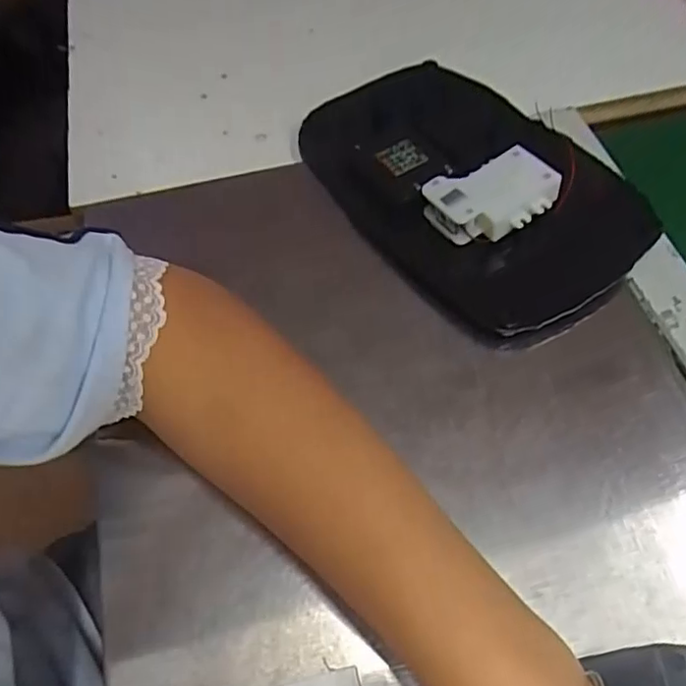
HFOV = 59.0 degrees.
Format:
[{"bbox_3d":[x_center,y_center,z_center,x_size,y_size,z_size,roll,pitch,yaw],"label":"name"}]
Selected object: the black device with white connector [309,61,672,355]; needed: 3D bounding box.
[{"bbox_3d":[0.075,-0.107,0.370,0.141,0.043,0.221,-27,63,-20],"label":"black device with white connector"}]

